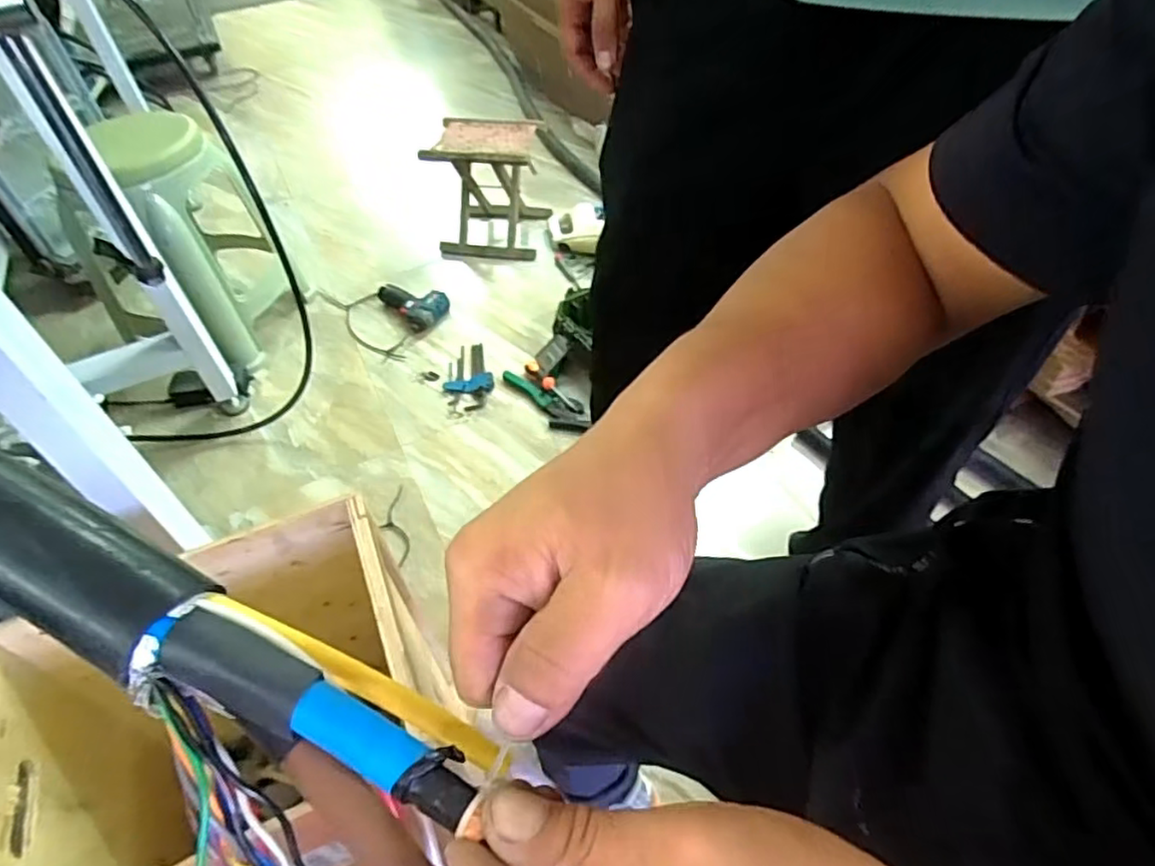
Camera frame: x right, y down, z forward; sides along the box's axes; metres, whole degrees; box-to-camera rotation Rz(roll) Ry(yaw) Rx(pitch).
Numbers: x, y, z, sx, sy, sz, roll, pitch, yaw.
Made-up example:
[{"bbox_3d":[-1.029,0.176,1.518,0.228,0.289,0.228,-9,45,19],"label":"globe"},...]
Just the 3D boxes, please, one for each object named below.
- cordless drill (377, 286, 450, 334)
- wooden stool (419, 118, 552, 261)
[{"bbox_3d":[-0.409,-0.333,1.636,0.117,0.057,0.221,-30,52,-20],"label":"cordless drill"},{"bbox_3d":[-0.238,-0.639,1.741,0.272,0.290,0.232,5,49,10],"label":"wooden stool"}]

